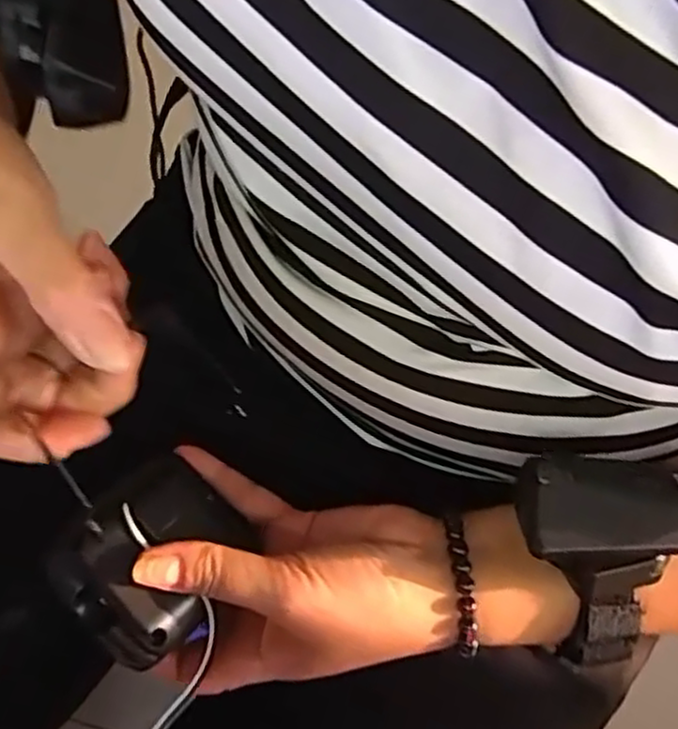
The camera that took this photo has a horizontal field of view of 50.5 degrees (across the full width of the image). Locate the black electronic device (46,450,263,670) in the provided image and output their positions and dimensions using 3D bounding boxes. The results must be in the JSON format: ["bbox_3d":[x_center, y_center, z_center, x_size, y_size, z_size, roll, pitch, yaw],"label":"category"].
[{"bbox_3d":[-0.077,0.078,0.292,0.058,0.032,0.071,36,68,13],"label":"black electronic device"}]

